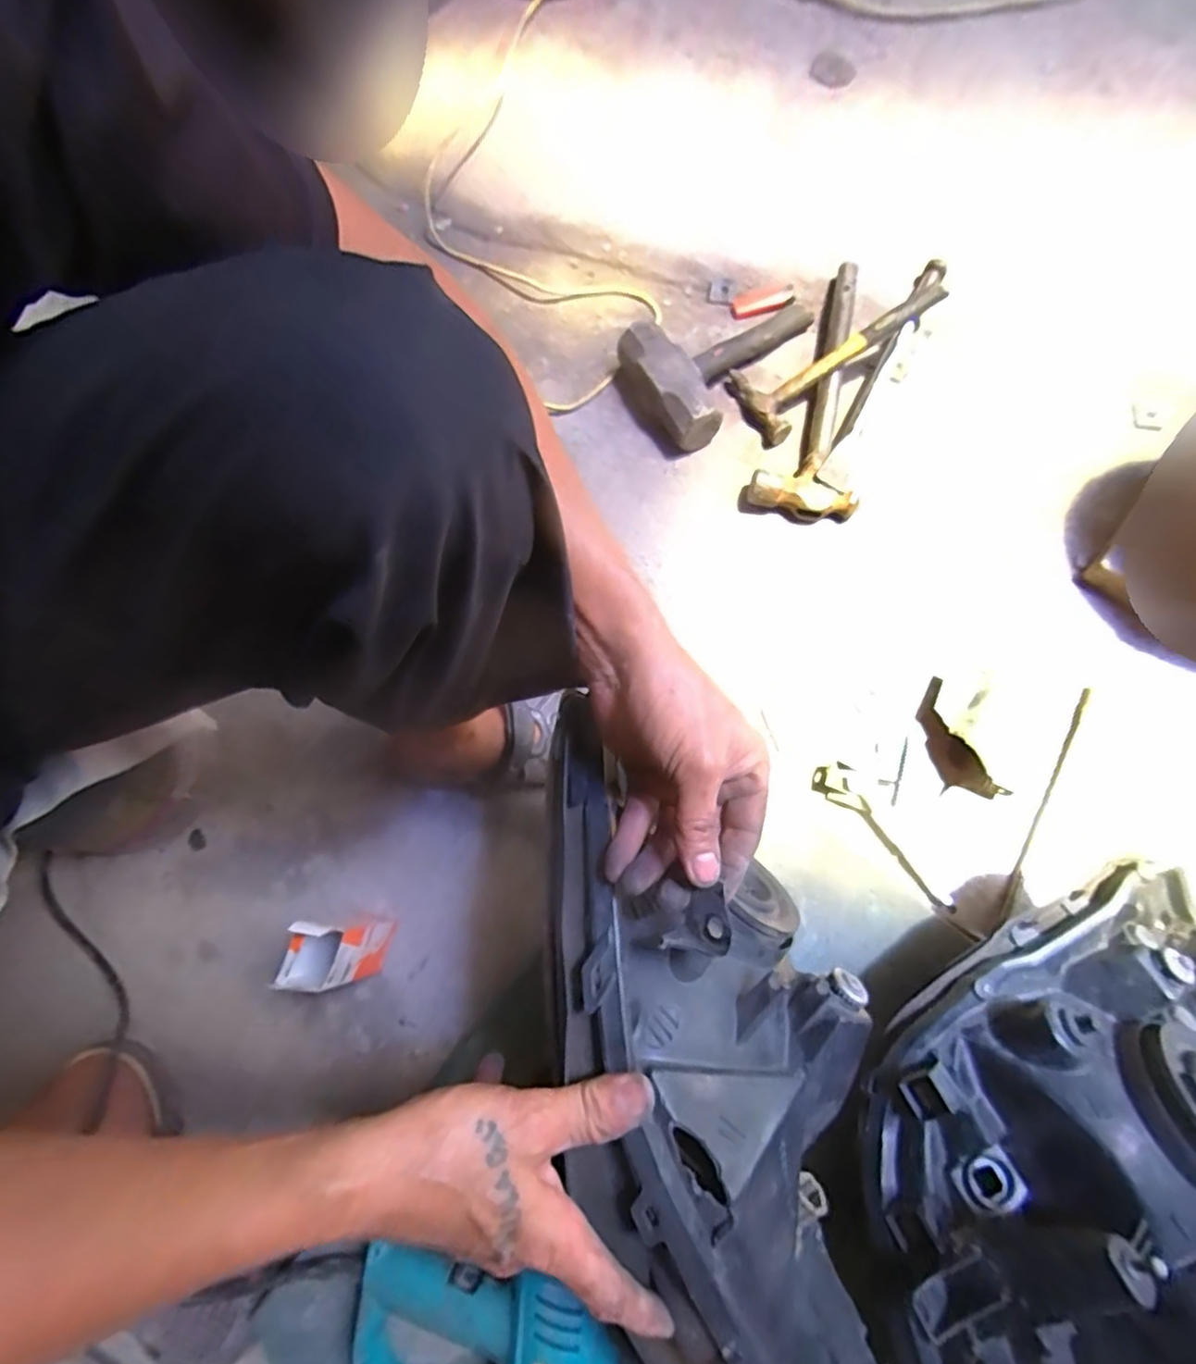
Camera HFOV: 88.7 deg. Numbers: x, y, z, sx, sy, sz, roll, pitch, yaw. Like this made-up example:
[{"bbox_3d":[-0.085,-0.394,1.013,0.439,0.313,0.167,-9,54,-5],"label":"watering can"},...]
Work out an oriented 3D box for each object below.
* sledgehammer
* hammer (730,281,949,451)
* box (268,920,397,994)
[{"bbox_3d":[0.164,-0.398,0.752,0.264,0.061,0.155,-30,74,-7],"label":"sledgehammer"},{"bbox_3d":[0.284,-0.394,0.728,0.248,0.030,0.106,-33,73,7],"label":"hammer"},{"bbox_3d":[-0.213,0.226,0.516,0.043,0.143,0.050,8,72,5],"label":"box"}]

